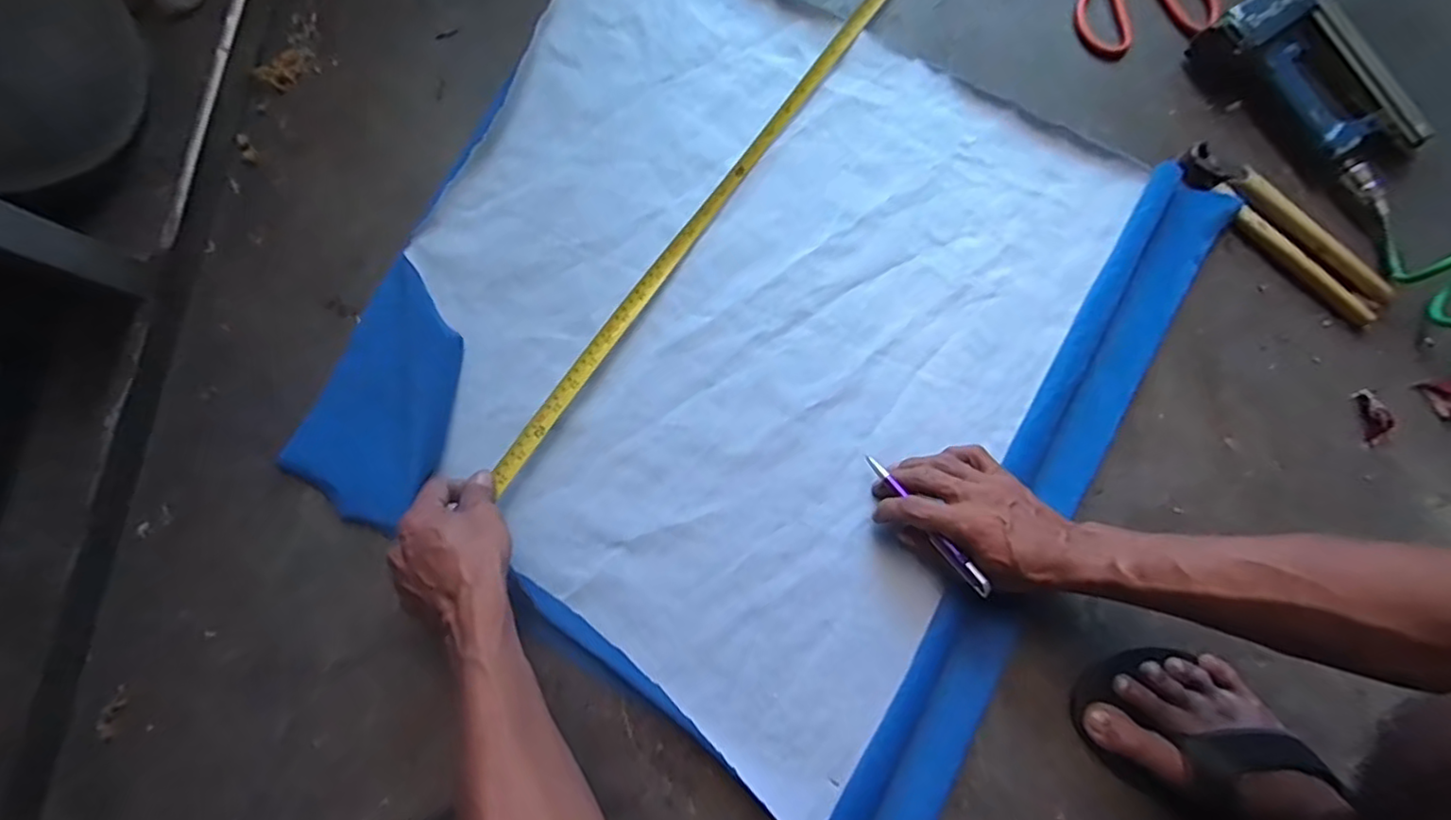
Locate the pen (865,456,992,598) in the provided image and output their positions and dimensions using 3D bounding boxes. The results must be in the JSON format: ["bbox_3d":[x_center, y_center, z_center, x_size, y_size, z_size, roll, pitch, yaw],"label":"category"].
[{"bbox_3d":[0.162,0.092,0.519,0.012,0.017,0.141,-35,67,-6],"label":"pen"}]

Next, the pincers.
[{"bbox_3d":[0.516,-0.169,0.587,0.220,0.027,0.050,42,83,4],"label":"pincers"}]

